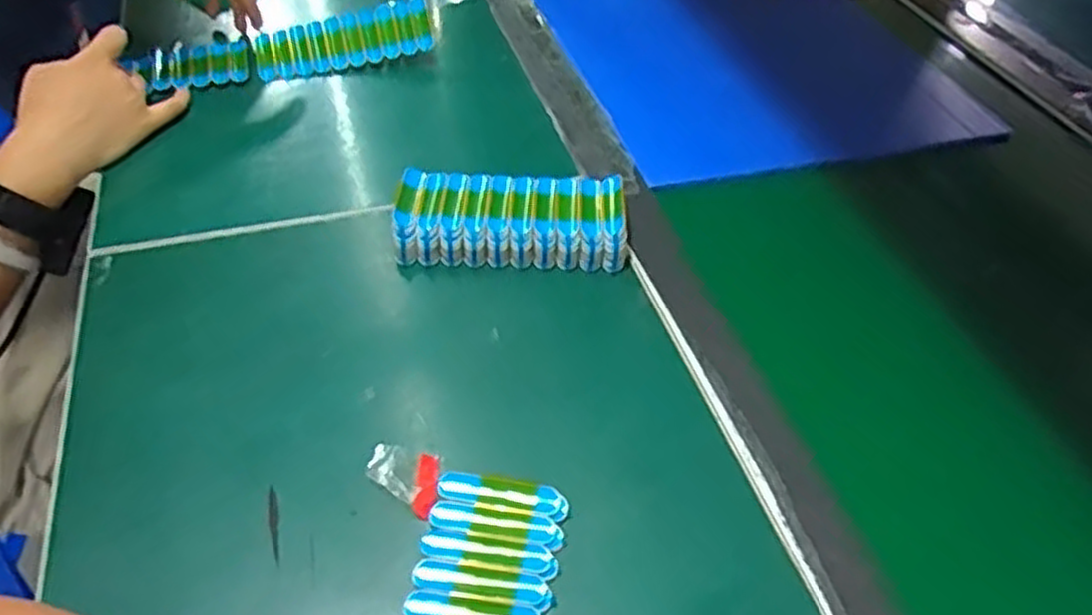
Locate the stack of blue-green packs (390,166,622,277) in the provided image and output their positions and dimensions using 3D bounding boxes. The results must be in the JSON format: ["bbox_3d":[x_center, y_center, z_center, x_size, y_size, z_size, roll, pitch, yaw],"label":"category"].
[{"bbox_3d":[-0.023,-0.059,0.541,0.151,0.031,0.067,2,46,-1],"label":"stack of blue-green packs"}]

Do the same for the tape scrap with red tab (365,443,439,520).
[{"bbox_3d":[-0.071,0.086,0.415,0.045,0.007,0.031,29,51,23],"label":"tape scrap with red tab"}]

